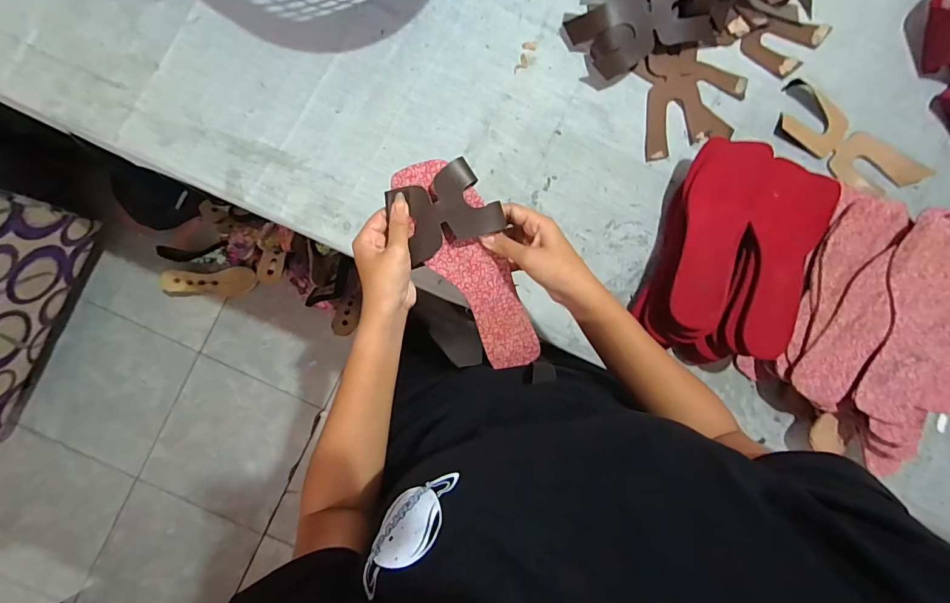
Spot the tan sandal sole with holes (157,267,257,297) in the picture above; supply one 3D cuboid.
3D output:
[{"bbox_3d":[-0.761,-0.054,1.241,0.248,0.064,0.081,-5,88,-2],"label":"tan sandal sole with holes"}]

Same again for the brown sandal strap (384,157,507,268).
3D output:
[{"bbox_3d":[-0.027,-0.087,0.409,0.094,0.011,0.072,-22,111,6],"label":"brown sandal strap"}]

